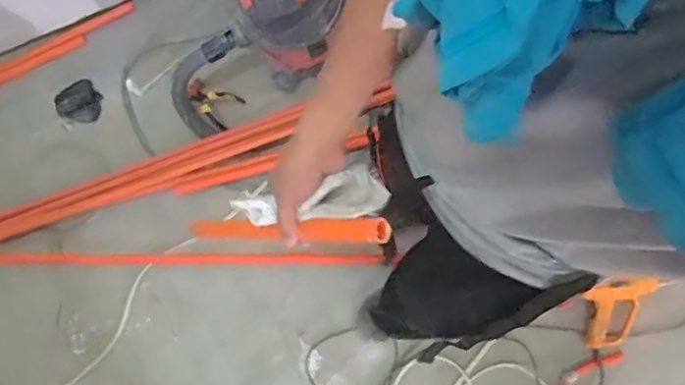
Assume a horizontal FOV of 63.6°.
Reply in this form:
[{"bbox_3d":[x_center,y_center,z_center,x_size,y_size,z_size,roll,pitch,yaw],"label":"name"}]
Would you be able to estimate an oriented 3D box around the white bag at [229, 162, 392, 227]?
[{"bbox_3d":[-0.036,0.009,0.638,0.173,0.052,0.059,-12,78,-4],"label":"white bag"}]

